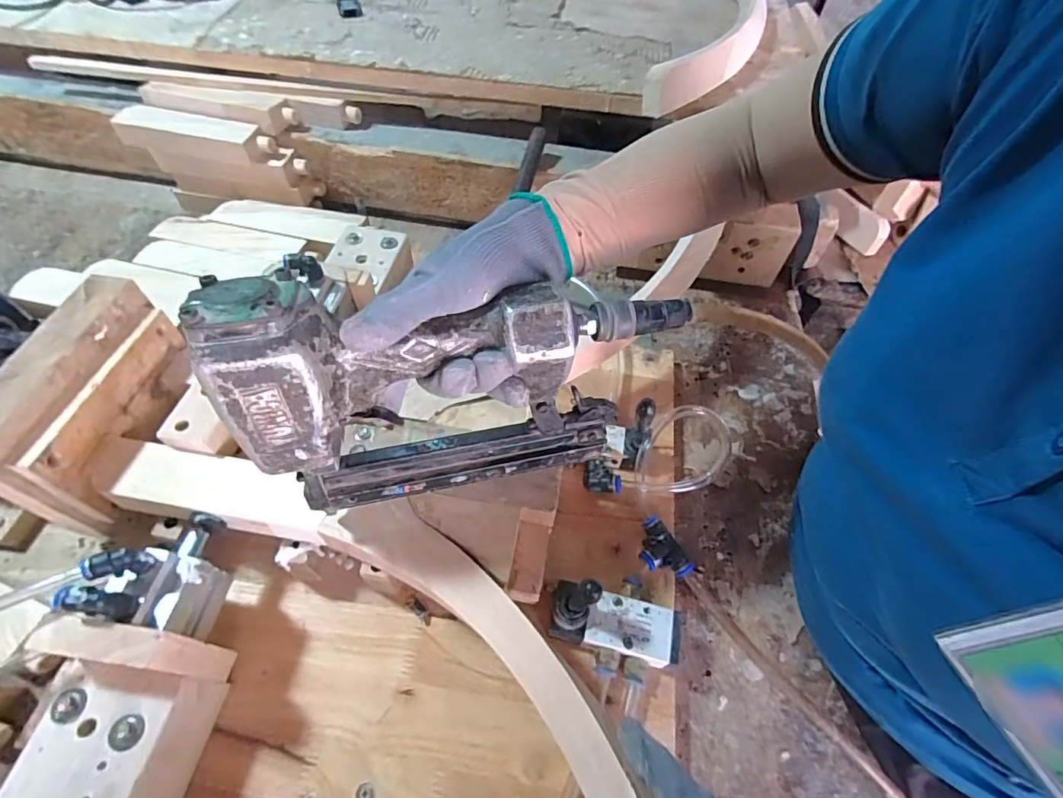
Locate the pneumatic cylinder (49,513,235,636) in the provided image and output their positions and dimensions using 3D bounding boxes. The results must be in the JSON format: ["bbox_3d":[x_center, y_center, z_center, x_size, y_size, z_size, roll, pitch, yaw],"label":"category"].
[{"bbox_3d":[-0.243,0.113,0.335,0.055,0.076,0.079,11,55,3],"label":"pneumatic cylinder"}]

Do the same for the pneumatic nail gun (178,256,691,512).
[{"bbox_3d":[-0.047,-0.001,0.321,0.267,0.158,0.060,-6,45,-21],"label":"pneumatic nail gun"}]

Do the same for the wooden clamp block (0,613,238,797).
[{"bbox_3d":[-0.261,0.217,0.303,0.083,0.109,0.135,8,56,2],"label":"wooden clamp block"}]

